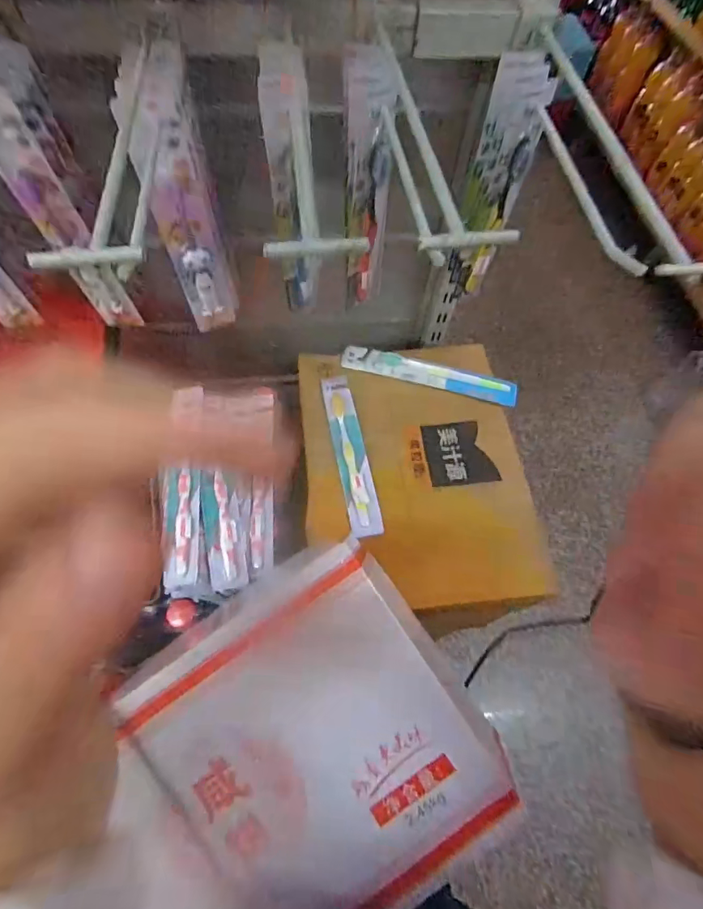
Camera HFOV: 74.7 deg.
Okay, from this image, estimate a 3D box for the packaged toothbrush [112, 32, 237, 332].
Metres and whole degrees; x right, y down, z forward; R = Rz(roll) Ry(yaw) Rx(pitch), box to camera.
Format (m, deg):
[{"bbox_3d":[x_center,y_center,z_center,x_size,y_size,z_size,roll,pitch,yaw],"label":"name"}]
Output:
[{"bbox_3d":[-0.137,-0.196,0.392,0.051,0.241,0.017,-22,66,-13],"label":"packaged toothbrush"}]

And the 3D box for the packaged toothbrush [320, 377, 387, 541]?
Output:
[{"bbox_3d":[-0.001,-0.008,0.577,0.039,0.018,0.227,-8,64,-7],"label":"packaged toothbrush"}]

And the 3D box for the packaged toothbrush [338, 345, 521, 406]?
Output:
[{"bbox_3d":[0.106,-0.112,0.634,0.239,0.021,0.052,17,63,6],"label":"packaged toothbrush"}]

